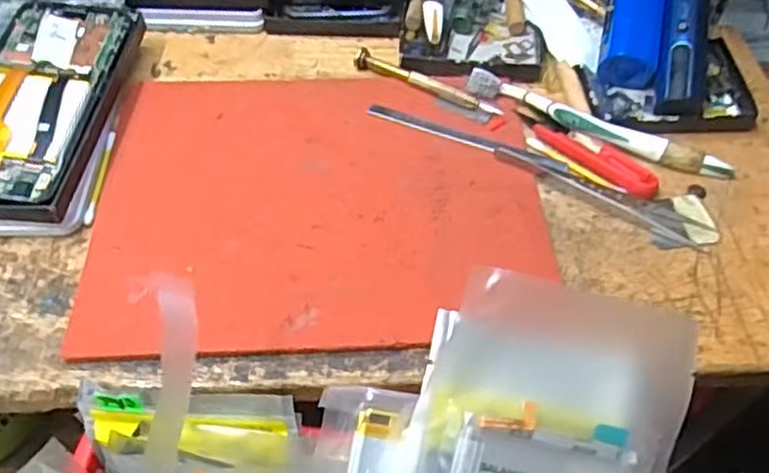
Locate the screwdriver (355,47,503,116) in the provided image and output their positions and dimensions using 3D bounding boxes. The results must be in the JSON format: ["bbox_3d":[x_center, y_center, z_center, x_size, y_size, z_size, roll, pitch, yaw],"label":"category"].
[{"bbox_3d":[0.027,-0.100,0.464,0.106,0.009,0.013,24,57,15],"label":"screwdriver"}]

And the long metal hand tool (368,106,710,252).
[{"bbox_3d":[0.090,-0.043,0.429,0.214,0.005,0.018,25,69,15],"label":"long metal hand tool"}]

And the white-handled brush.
[{"bbox_3d":[0.131,-0.070,0.439,0.169,0.012,0.018,24,56,15],"label":"white-handled brush"}]

